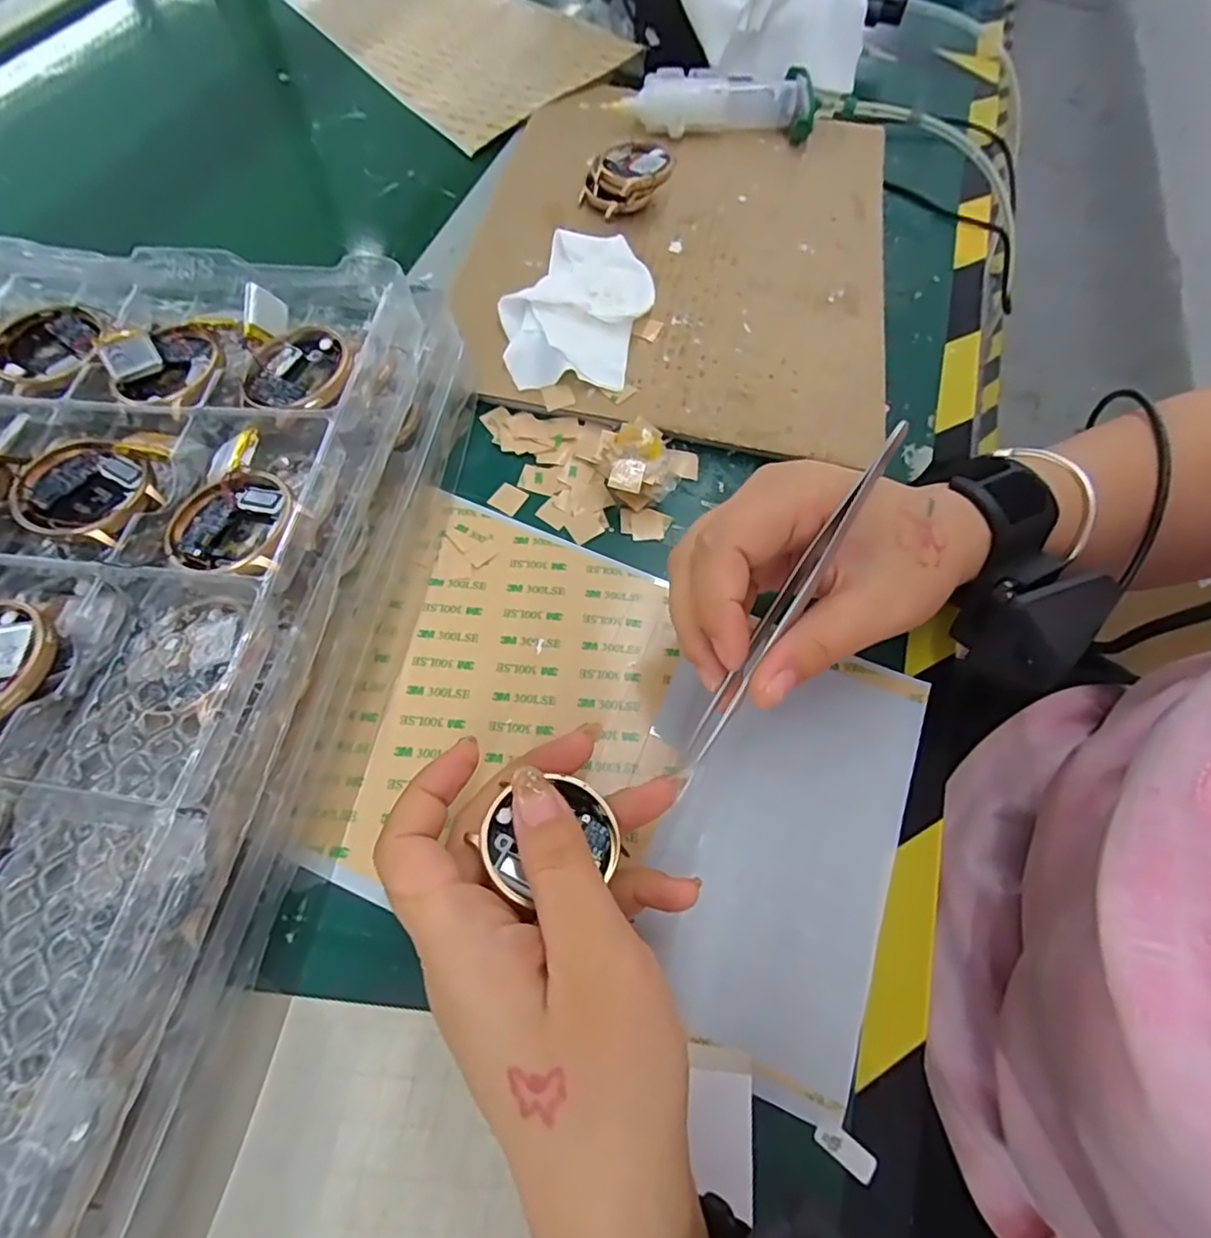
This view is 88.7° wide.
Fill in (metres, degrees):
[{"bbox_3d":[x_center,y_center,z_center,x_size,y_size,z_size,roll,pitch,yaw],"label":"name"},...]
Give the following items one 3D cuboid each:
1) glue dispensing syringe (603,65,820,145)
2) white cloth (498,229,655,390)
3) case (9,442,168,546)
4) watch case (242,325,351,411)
[{"bbox_3d":[0.075,-0.362,0.436,0.137,0.032,0.040,3,63,0],"label":"glue dispensing syringe"},{"bbox_3d":[-0.015,-0.174,0.347,0.073,0.018,0.119,15,64,6],"label":"white cloth"},{"bbox_3d":[-0.189,-0.048,0.228,0.045,0.007,0.045,30,65,11],"label":"case"},{"bbox_3d":[-0.122,-0.100,0.248,0.042,0.011,0.040,21,64,7],"label":"watch case"}]

